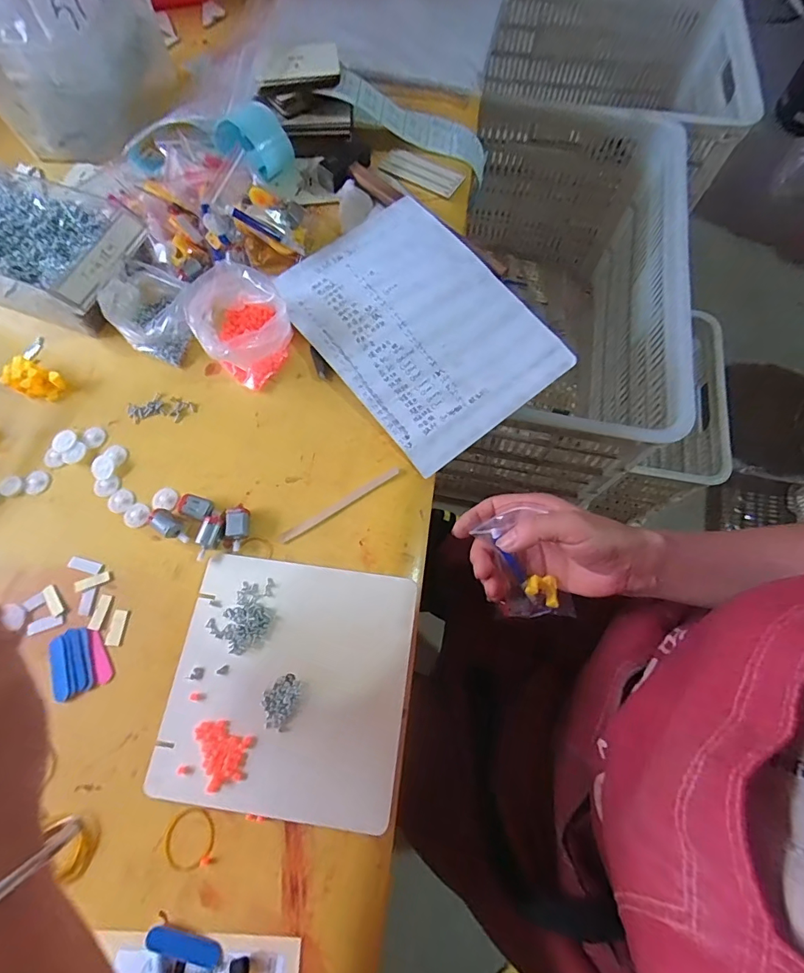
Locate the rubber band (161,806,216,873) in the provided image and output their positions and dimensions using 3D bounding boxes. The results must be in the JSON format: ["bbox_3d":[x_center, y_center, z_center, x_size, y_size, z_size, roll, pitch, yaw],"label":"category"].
[{"bbox_3d":[-0.150,0.248,0.311,0.034,0.004,0.038,43,76,14],"label":"rubber band"}]

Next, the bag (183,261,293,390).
[{"bbox_3d":[-0.154,-0.155,0.429,0.089,0.060,0.102,-19,71,-6],"label":"bag"}]

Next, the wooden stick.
[{"bbox_3d":[-0.054,0.015,0.394,0.119,0.004,0.008,-31,73,-11],"label":"wooden stick"}]

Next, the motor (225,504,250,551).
[{"bbox_3d":[-0.140,0.036,0.382,0.019,0.016,0.036,-11,70,-4],"label":"motor"}]

